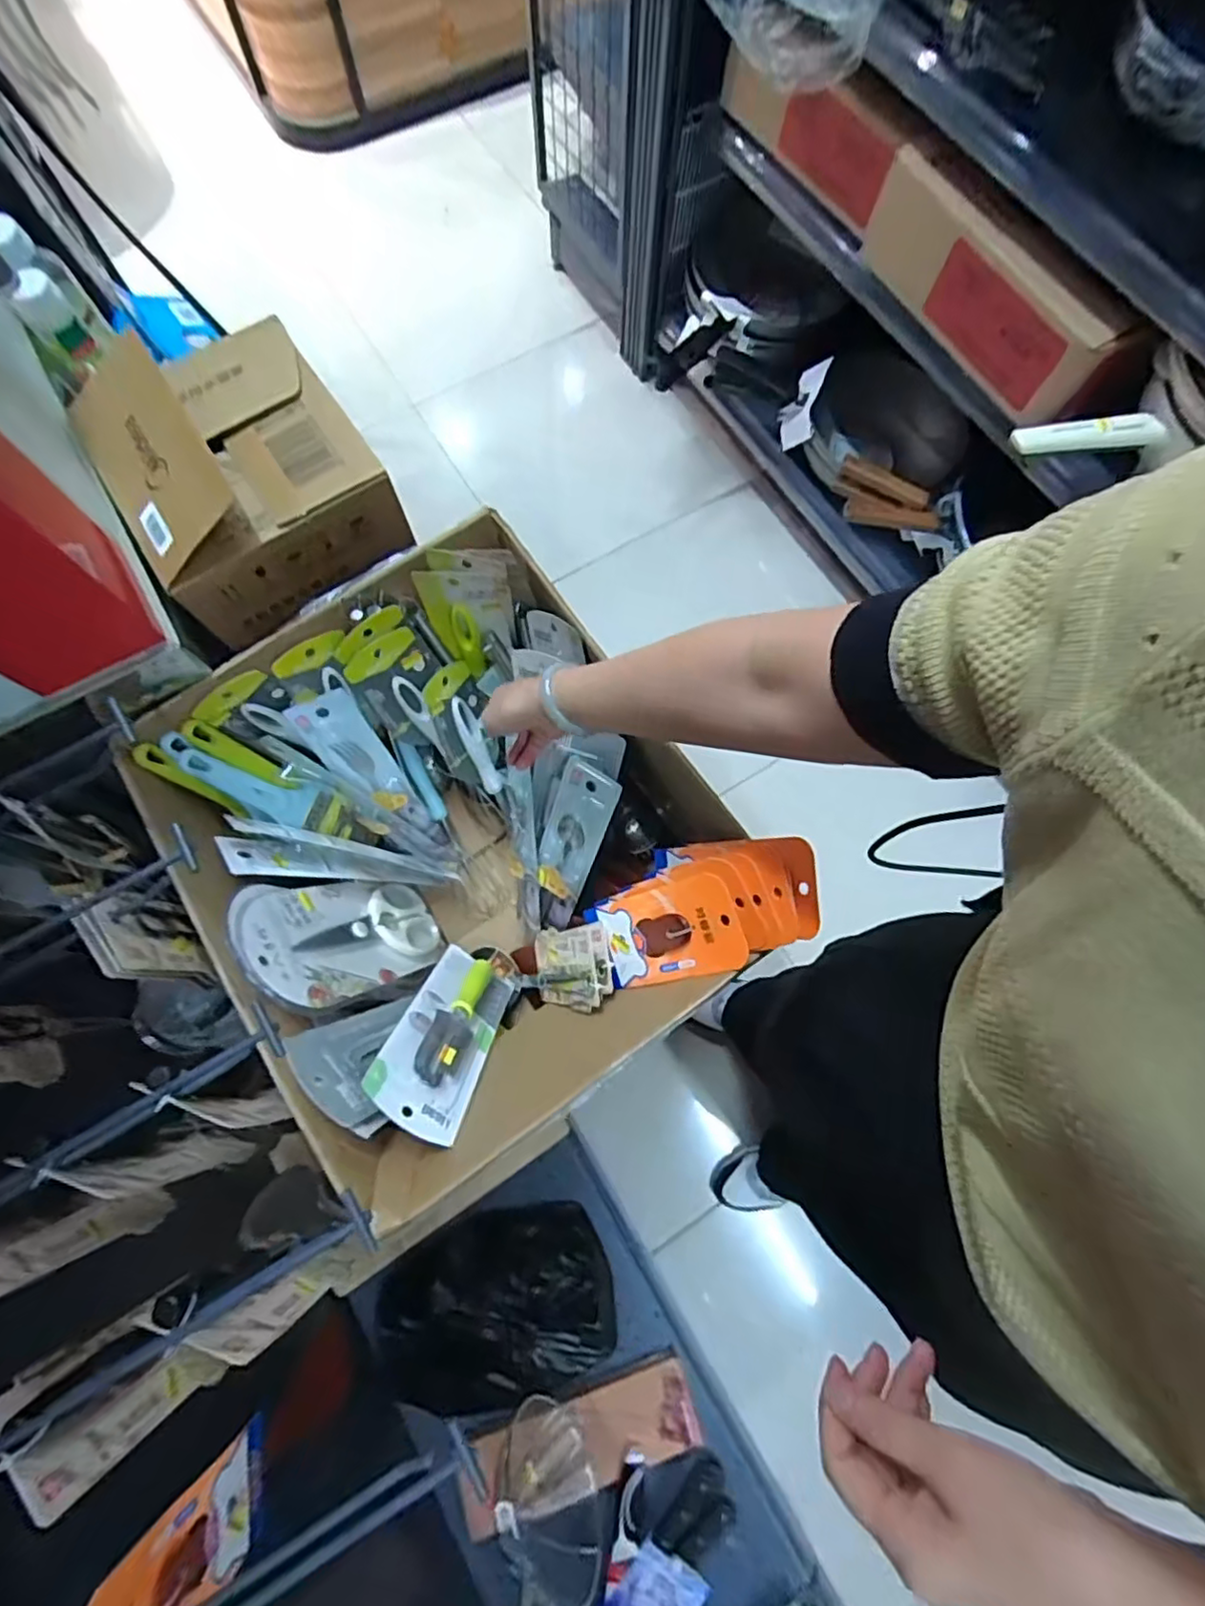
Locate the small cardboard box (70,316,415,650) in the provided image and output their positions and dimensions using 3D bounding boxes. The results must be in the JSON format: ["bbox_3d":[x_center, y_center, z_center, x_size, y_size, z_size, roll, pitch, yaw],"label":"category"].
[{"bbox_3d":[-0.334,-0.309,0.622,0.209,0.126,0.232,-32,77,-9],"label":"small cardboard box"}]

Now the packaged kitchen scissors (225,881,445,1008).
[{"bbox_3d":[-0.253,0.135,0.676,0.018,0.256,0.120,-30,75,17],"label":"packaged kitchen scissors"}]

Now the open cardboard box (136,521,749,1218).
[{"bbox_3d":[-0.142,0.053,0.700,0.415,0.288,0.465,-34,77,-10],"label":"open cardboard box"}]

